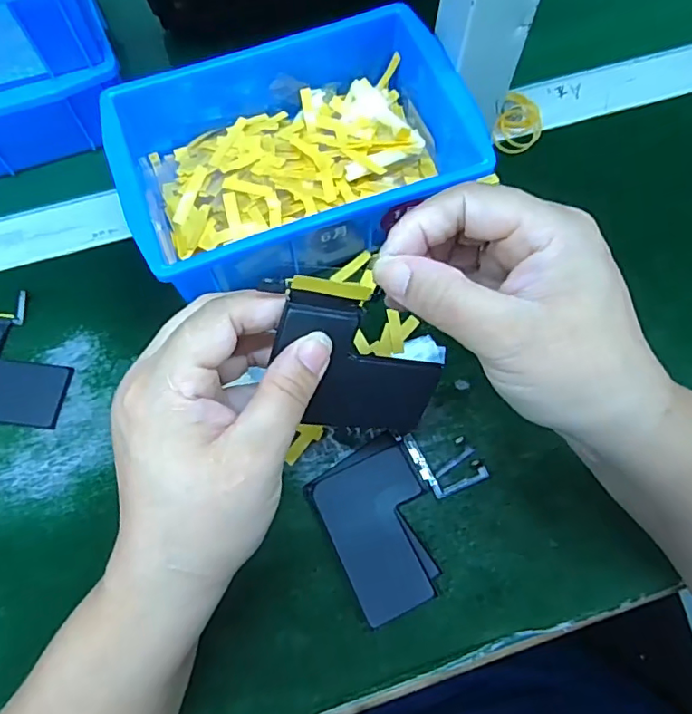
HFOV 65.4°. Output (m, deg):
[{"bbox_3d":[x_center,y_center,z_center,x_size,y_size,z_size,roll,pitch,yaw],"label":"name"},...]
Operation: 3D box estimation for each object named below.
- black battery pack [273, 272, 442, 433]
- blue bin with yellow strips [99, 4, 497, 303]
[{"bbox_3d":[0.007,0.004,0.224,0.076,0.069,0.004,3,31,-24],"label":"black battery pack"},{"bbox_3d":[-0.032,-0.124,0.333,0.201,0.063,0.139,-19,70,-8],"label":"blue bin with yellow strips"}]

